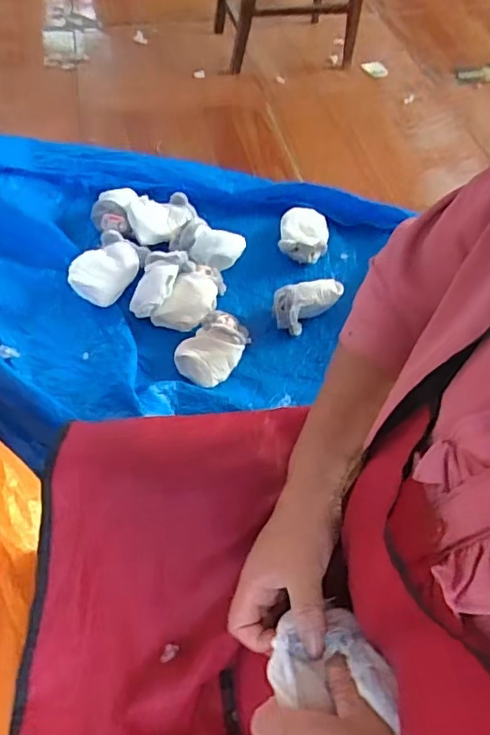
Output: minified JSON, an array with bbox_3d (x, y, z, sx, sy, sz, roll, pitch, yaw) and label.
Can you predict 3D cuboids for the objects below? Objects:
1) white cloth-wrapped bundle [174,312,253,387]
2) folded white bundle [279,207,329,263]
[{"bbox_3d":[-0.063,-0.041,1.157,0.111,0.061,0.165,31,58,18],"label":"white cloth-wrapped bundle"},{"bbox_3d":[0.147,-0.330,1.372,0.116,0.039,0.165,7,54,2],"label":"folded white bundle"}]

